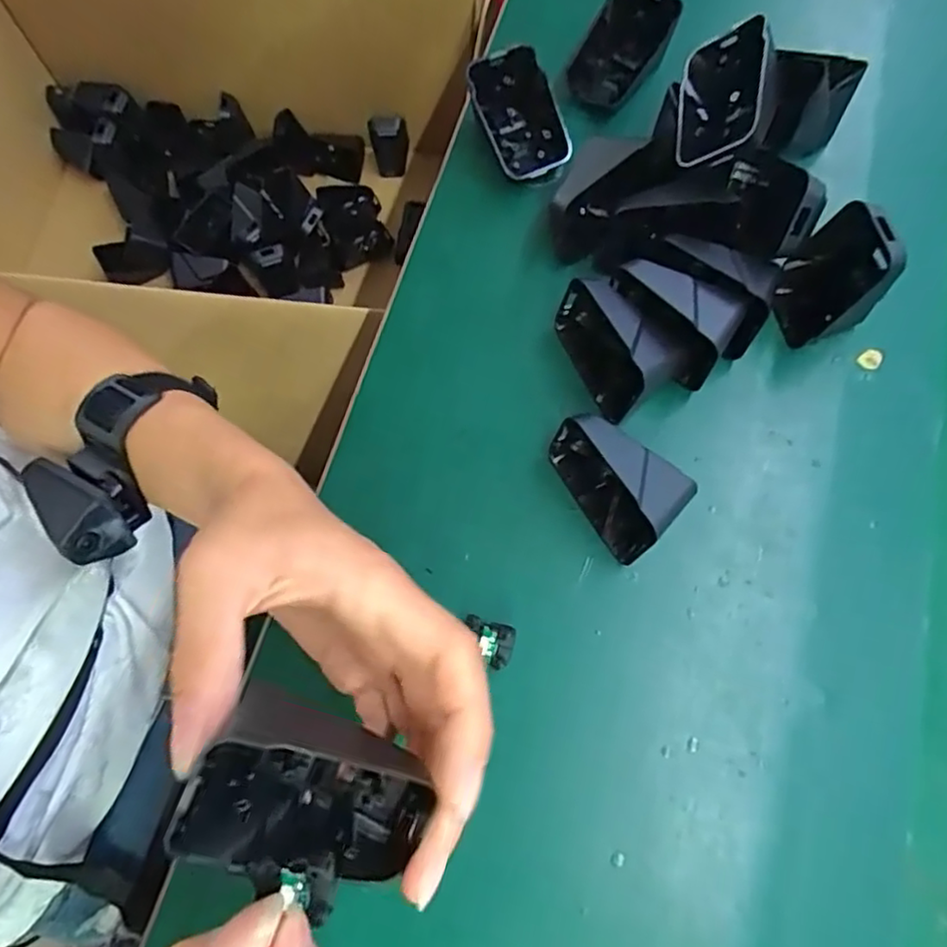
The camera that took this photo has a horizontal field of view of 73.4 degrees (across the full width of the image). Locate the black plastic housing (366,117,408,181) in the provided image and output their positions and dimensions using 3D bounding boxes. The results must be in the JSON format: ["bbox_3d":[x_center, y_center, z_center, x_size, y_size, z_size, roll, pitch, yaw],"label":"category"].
[{"bbox_3d":[-0.097,-0.372,0.727,0.043,0.068,0.021,7,73,1],"label":"black plastic housing"}]

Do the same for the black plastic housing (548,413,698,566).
[{"bbox_3d":[0.072,-0.001,0.299,0.053,0.044,0.072,-31,76,-10],"label":"black plastic housing"}]

